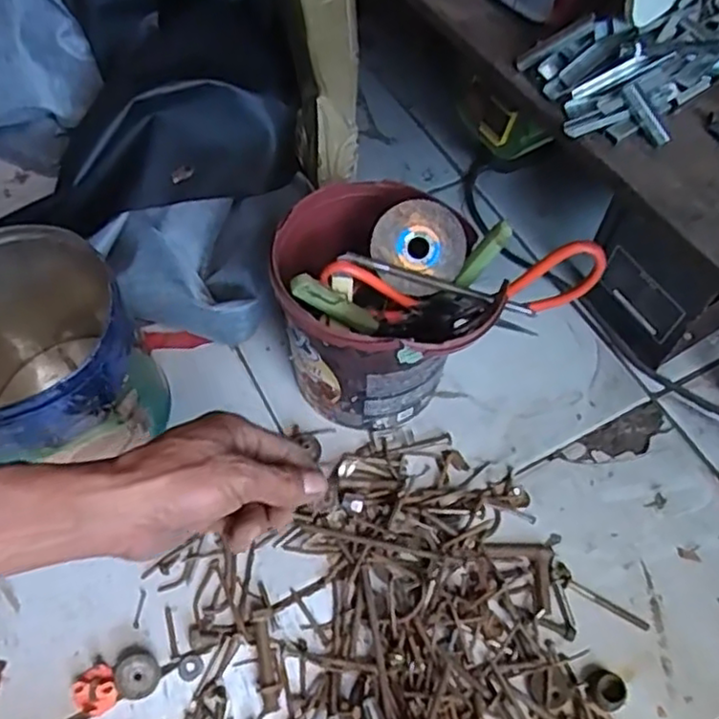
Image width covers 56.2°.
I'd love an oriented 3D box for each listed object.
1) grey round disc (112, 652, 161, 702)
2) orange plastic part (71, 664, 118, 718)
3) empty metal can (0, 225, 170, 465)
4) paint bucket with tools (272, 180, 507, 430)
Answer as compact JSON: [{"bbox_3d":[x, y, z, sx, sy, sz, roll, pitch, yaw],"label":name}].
[{"bbox_3d":[-0.155,0.221,0.470,0.029,0.012,0.028,0,61,0],"label":"grey round disc"},{"bbox_3d":[-0.182,0.229,0.467,0.029,0.012,0.030,0,61,0],"label":"orange plastic part"},{"bbox_3d":[-0.243,0.003,0.513,0.154,0.151,0.164,-40,68,-20],"label":"empty metal can"},{"bbox_3d":[0.016,-0.035,0.538,0.147,0.158,0.136,0,61,0],"label":"paint bucket with tools"}]

